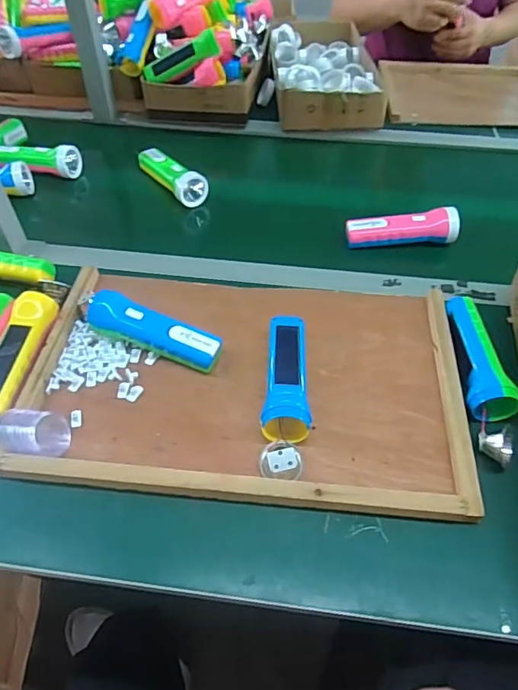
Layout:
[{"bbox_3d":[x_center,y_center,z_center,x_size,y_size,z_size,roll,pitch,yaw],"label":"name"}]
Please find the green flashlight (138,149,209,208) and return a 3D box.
[{"bbox_3d":[-0.150,-0.292,0.801,0.045,0.047,0.160,-32,57,-25],"label":"green flashlight"}]

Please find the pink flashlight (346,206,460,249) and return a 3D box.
[{"bbox_3d":[0.213,-0.176,0.709,0.159,0.044,0.042,-2,50,-3],"label":"pink flashlight"}]

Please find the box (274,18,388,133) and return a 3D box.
[{"bbox_3d":[0.139,-0.607,1.033,0.216,0.079,0.408,-1,50,-2],"label":"box"}]

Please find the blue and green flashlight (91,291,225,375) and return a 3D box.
[{"bbox_3d":[-0.126,-0.015,0.560,0.170,0.048,0.048,18,52,13],"label":"blue and green flashlight"}]

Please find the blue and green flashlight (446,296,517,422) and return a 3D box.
[{"bbox_3d":[0.244,0.014,0.549,0.042,0.050,0.157,-2,50,-3],"label":"blue and green flashlight"}]

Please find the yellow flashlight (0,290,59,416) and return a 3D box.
[{"bbox_3d":[-0.276,0.008,0.542,0.045,0.034,0.163,4,50,2],"label":"yellow flashlight"}]

